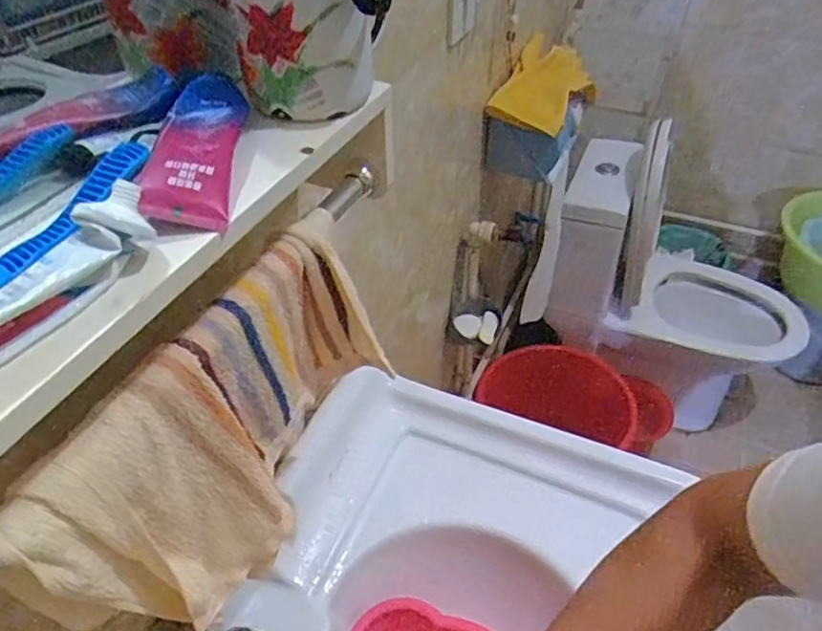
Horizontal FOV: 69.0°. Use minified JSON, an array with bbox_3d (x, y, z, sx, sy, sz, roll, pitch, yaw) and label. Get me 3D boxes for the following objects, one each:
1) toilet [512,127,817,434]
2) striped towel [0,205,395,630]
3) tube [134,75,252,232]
[{"bbox_3d":[0.676,-0.077,1.561,0.655,0.679,0.361,7,44,9],"label":"toilet"},{"bbox_3d":[-0.110,0.080,0.400,0.051,0.178,0.274,17,46,18],"label":"striped towel"},{"bbox_3d":[-0.127,-0.101,0.357,0.047,0.024,0.141,-3,43,-2],"label":"tube"}]

